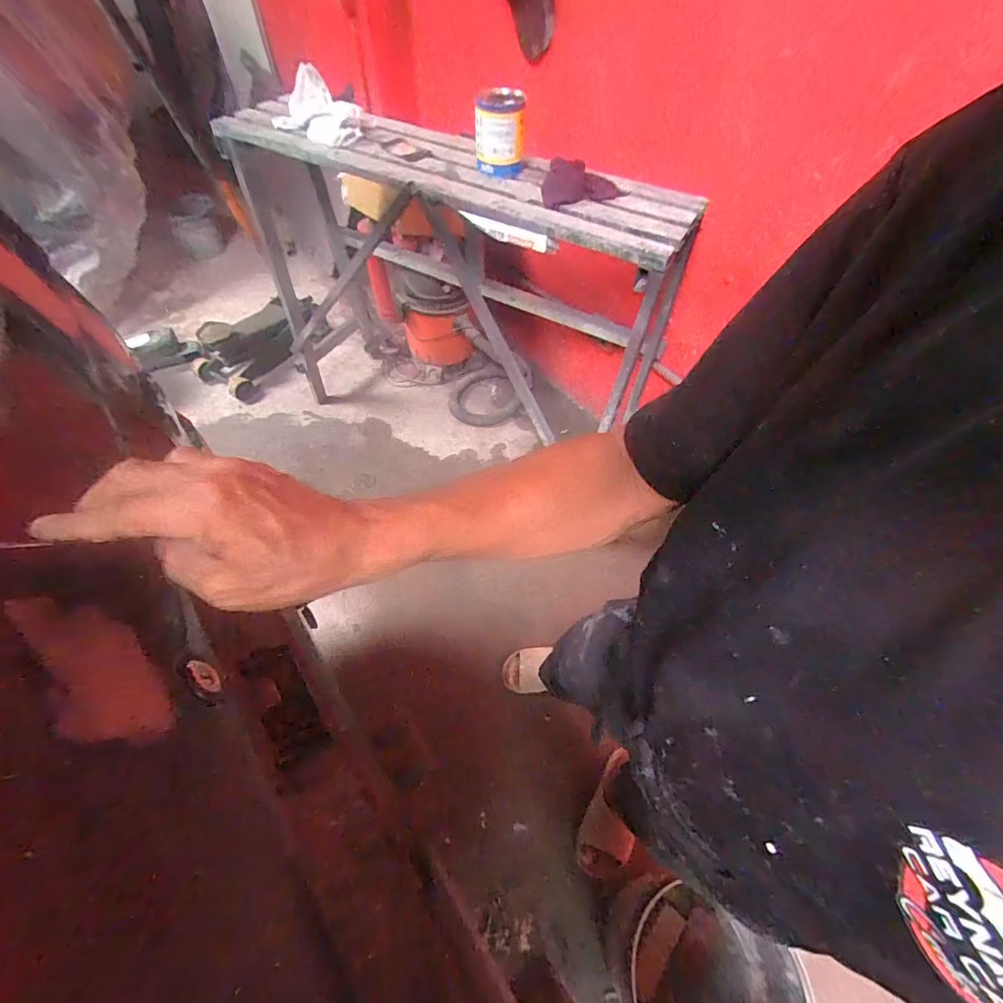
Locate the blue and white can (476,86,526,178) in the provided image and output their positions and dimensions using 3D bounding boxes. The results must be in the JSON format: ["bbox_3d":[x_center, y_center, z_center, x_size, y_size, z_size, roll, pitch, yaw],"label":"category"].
[{"bbox_3d":[-0.001,-0.832,1.048,0.112,0.136,0.129,-1,55,-2],"label":"blue and white can"}]

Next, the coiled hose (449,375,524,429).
[{"bbox_3d":[-0.068,-0.403,1.877,0.268,0.049,0.232,-12,56,-10],"label":"coiled hose"}]

